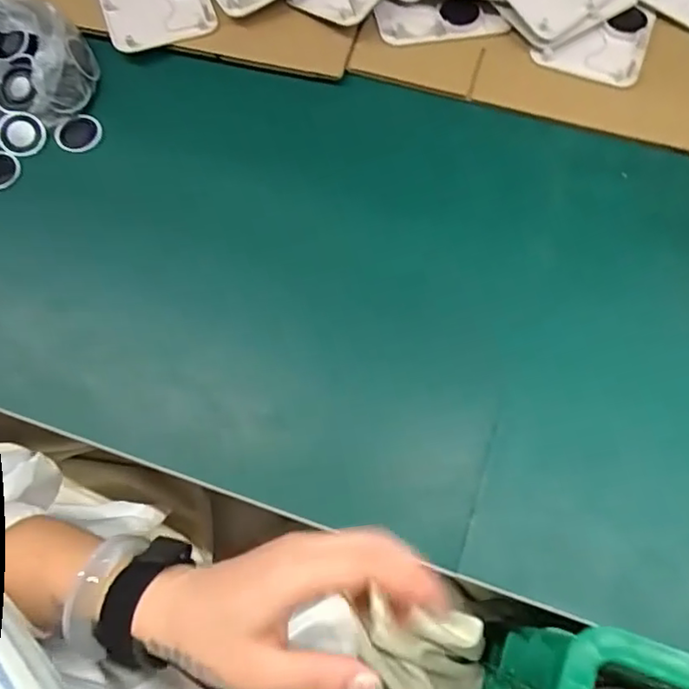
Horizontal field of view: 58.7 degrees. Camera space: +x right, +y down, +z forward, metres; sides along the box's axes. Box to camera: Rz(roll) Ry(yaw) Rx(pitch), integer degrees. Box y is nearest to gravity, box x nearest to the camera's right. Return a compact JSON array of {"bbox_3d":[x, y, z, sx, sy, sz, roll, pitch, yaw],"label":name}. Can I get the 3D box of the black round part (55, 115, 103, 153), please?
[{"bbox_3d":[-0.238,-0.187,0.551,0.041,0.012,0.034,-18,70,-7],"label":"black round part"}]

